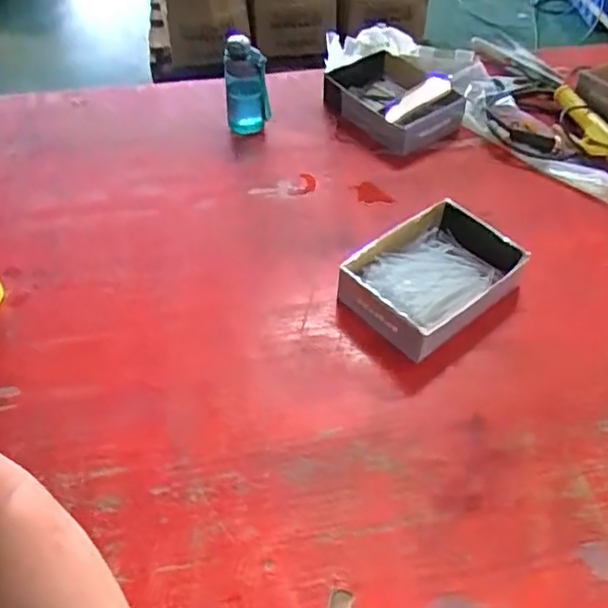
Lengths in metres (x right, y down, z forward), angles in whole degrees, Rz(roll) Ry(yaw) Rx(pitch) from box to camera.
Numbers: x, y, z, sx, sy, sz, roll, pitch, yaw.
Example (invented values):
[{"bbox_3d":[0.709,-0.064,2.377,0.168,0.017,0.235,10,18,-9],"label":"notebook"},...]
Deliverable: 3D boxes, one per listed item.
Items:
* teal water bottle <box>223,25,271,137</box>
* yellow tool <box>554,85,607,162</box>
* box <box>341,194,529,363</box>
[{"bbox_3d":[-0.103,-0.382,1.166,0.080,0.197,0.065,-3,48,-4],"label":"teal water bottle"},{"bbox_3d":[0.560,-0.345,1.242,0.086,0.038,0.245,-17,62,-16],"label":"yellow tool"},{"bbox_3d":[0.192,-0.042,0.964,0.247,0.071,0.184,-34,56,-28],"label":"box"}]

